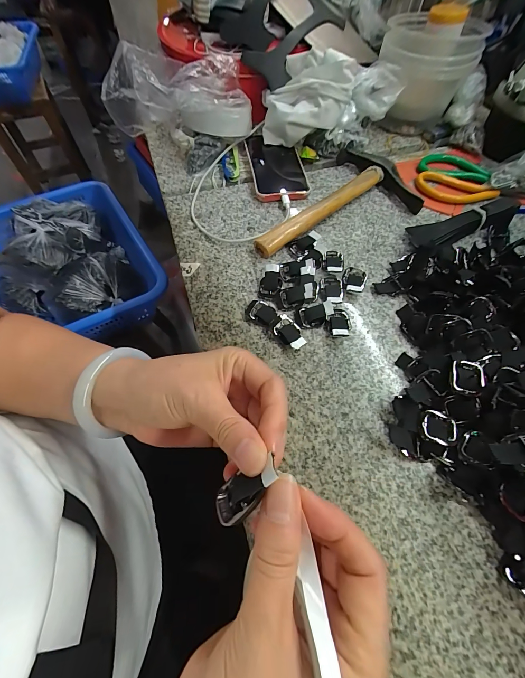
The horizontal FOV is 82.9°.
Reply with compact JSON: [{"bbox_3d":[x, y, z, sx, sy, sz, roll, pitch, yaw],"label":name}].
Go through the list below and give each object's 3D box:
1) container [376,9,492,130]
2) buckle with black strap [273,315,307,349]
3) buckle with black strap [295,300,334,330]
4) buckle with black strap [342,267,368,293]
[{"bbox_3d":[0.239,-0.396,0.452,0.131,0.116,0.110,-7,61,-4],"label":"container"},{"bbox_3d":[0.028,-0.006,0.296,0.024,0.011,0.037,-37,67,-18],"label":"buckle with black strap"},{"bbox_3d":[0.053,-0.025,0.305,0.039,0.010,0.025,-6,61,-3],"label":"buckle with black strap"},{"bbox_3d":[0.102,-0.066,0.330,0.026,0.012,0.037,20,63,11],"label":"buckle with black strap"}]

